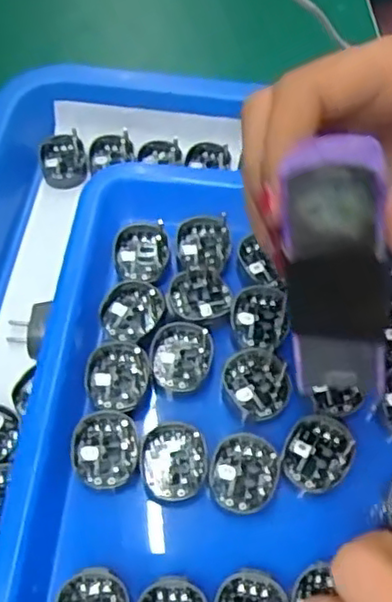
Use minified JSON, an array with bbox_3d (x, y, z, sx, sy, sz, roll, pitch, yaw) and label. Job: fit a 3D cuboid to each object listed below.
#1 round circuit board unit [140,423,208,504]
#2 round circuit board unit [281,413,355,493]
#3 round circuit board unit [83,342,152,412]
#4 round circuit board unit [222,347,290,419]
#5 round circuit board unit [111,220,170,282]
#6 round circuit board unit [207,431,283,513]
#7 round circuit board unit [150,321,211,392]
[{"bbox_3d":[-0.008,0.060,0.248,0.024,0.005,0.028,-2,59,1],"label":"round circuit board unit"},{"bbox_3d":[0.046,0.057,0.250,0.025,0.004,0.029,27,64,17],"label":"round circuit board unit"},{"bbox_3d":[-0.031,0.030,0.264,0.026,0.006,0.027,-1,59,2],"label":"round circuit board unit"},{"bbox_3d":[0.024,0.033,0.264,0.025,0.005,0.027,-1,59,2],"label":"round circuit board unit"},{"bbox_3d":[-0.025,-0.021,0.295,0.025,0.008,0.026,-7,59,-2],"label":"round circuit board unit"},{"bbox_3d":[0.018,0.064,0.246,0.026,0.006,0.027,-1,59,2],"label":"round circuit board unit"},{"bbox_3d":[-0.006,0.022,0.269,0.023,0.006,0.028,11,60,9],"label":"round circuit board unit"}]

